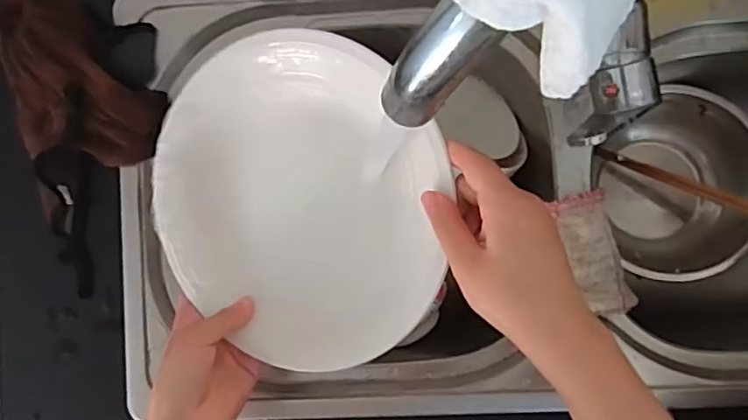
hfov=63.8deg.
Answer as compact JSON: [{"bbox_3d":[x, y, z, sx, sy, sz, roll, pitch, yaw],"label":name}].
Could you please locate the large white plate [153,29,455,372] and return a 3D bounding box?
[{"bbox_3d":[-0.054,-0.002,0.419,0.225,0.030,0.214,2,95,20],"label":"large white plate"}]

